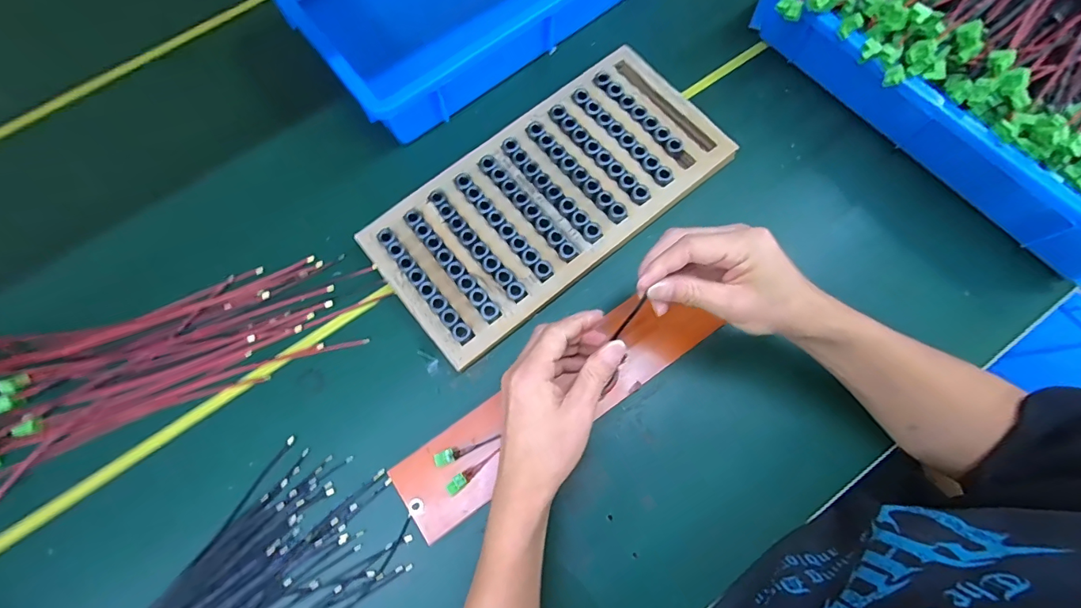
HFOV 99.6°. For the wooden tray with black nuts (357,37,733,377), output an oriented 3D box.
[{"bbox_3d":[0.008,-0.110,0.470,0.354,0.034,0.176,-39,77,-9],"label":"wooden tray with black nuts"}]

